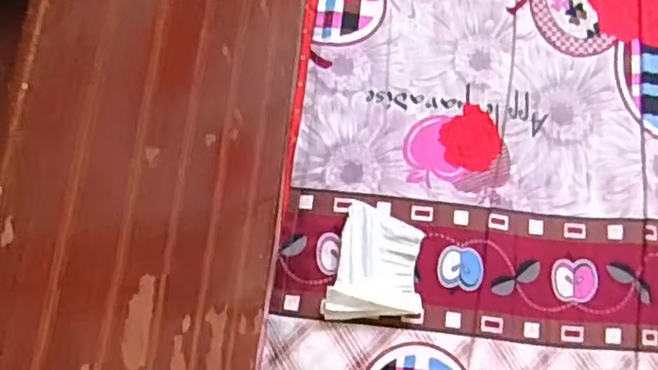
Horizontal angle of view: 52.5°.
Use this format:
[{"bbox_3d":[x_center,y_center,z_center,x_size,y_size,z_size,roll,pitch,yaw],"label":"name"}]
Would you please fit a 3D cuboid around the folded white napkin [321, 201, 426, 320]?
[{"bbox_3d":[0.058,0.095,0.830,0.113,0.019,0.143,4,75,1],"label":"folded white napkin"}]

